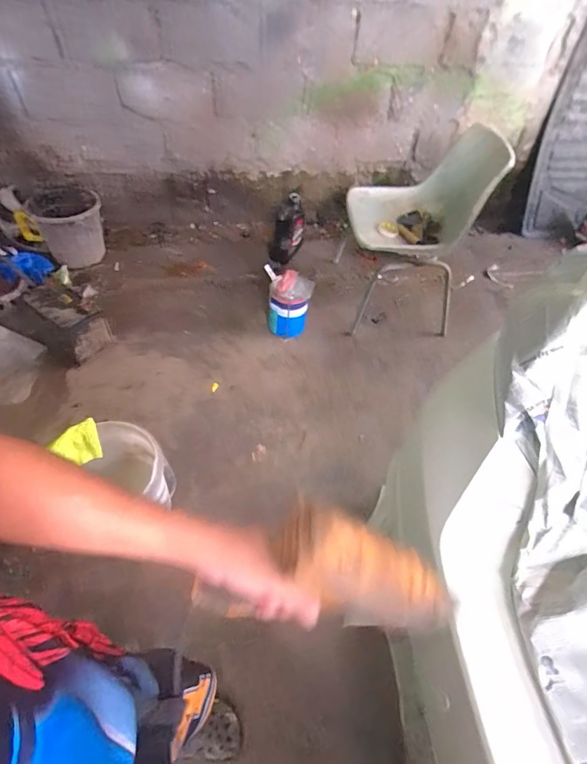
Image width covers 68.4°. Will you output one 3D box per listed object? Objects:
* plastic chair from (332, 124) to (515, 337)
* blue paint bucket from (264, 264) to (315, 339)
[{"bbox_3d":[0.460,-0.620,1.806,0.493,0.755,0.478,-1,53,-5],"label":"plastic chair"},{"bbox_3d":[-0.015,-0.335,1.819,0.184,0.220,0.196,2,53,-3],"label":"blue paint bucket"}]

